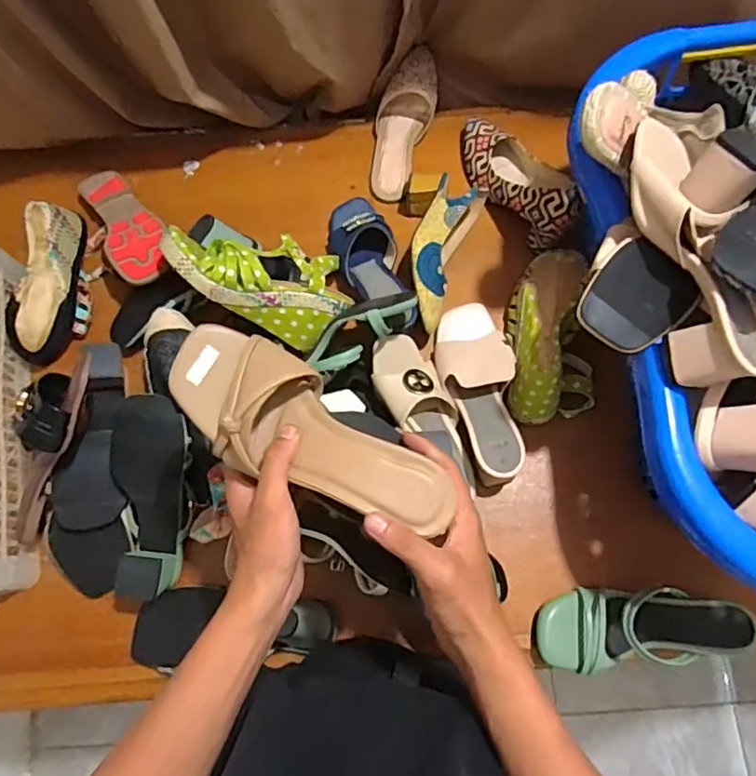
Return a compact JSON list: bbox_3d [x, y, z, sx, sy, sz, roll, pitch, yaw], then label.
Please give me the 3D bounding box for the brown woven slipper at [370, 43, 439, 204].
[{"bbox_3d":[0.033,-0.382,0.826,0.081,0.048,0.224,15,86,5],"label":"brown woven slipper"}]

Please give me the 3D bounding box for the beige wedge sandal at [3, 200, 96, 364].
[{"bbox_3d":[-0.429,-0.139,0.755,0.084,0.080,0.216,5,85,2],"label":"beige wedge sandal"}]

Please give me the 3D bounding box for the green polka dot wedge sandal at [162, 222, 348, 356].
[{"bbox_3d":[-0.150,-0.141,0.701,0.229,0.077,0.131,19,72,-18],"label":"green polka dot wedge sandal"}]

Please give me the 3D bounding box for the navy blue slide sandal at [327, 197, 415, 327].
[{"bbox_3d":[-0.007,-0.167,0.746,0.087,0.052,0.225,-19,73,-6],"label":"navy blue slide sandal"}]

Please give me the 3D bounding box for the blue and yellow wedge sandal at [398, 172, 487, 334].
[{"bbox_3d":[0.065,-0.184,0.751,0.106,0.078,0.220,15,73,5],"label":"blue and yellow wedge sandal"}]

